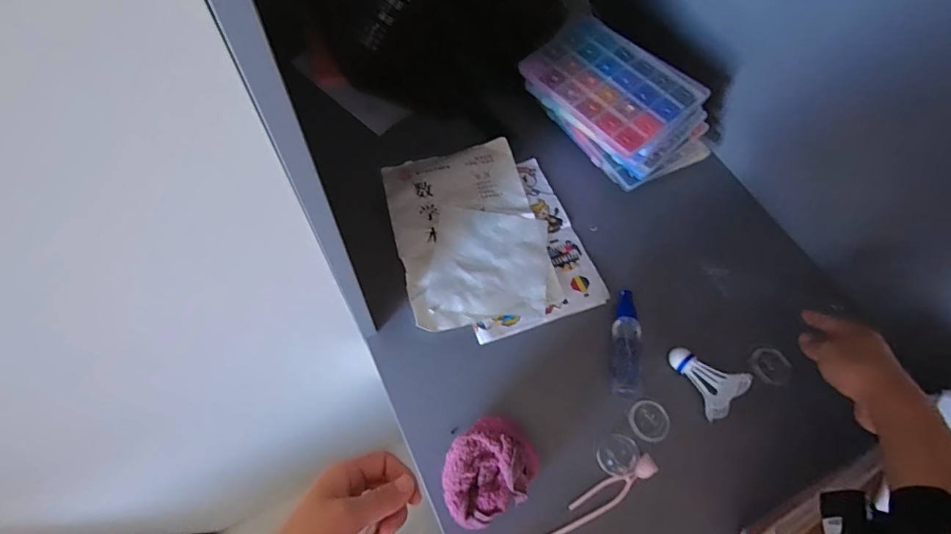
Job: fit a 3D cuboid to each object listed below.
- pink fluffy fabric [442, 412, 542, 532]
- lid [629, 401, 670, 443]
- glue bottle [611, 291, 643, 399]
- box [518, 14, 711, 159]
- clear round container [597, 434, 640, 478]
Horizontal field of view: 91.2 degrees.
[{"bbox_3d":[0.011,0.189,0.434,0.092,0.063,0.074,-33,69,-19],"label":"pink fluffy fabric"},{"bbox_3d":[0.178,0.157,0.475,0.039,0.013,0.039,2,63,-3],"label":"lid"},{"bbox_3d":[0.169,0.088,0.531,0.032,0.033,0.120,9,62,1],"label":"glue bottle"},{"bbox_3d":[0.160,-0.226,0.563,0.135,0.022,0.191,-38,71,-20],"label":"box"},{"bbox_3d":[0.143,0.189,0.466,0.038,0.014,0.039,2,63,-3],"label":"clear round container"}]

